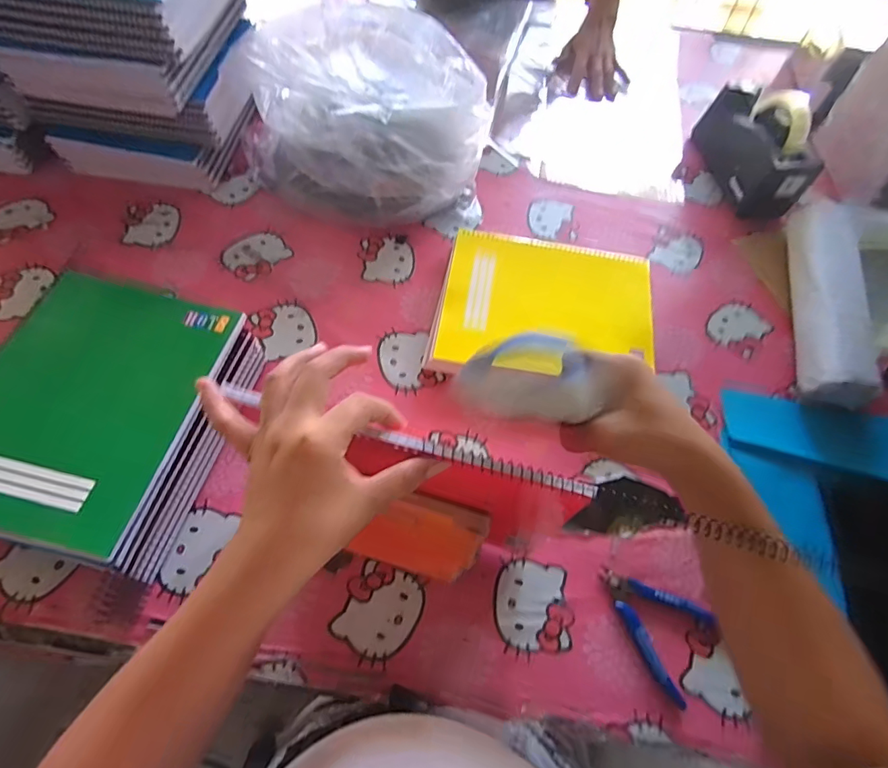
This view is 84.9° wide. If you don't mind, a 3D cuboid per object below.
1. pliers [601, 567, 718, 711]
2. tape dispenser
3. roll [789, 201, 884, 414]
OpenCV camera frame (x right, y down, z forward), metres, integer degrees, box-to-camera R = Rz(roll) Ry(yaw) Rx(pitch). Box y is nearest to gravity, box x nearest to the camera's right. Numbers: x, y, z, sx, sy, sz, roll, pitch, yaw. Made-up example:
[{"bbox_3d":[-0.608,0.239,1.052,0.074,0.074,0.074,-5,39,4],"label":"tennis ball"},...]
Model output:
[{"bbox_3d":[0.186,0.227,0.443,0.102,0.016,0.083,26,63,10],"label":"pliers"},{"bbox_3d":[0.457,-0.357,0.714,0.079,0.119,0.203,-5,62,-6],"label":"tape dispenser"},{"bbox_3d":[0.488,-0.113,0.616,0.071,0.061,0.311,16,62,5],"label":"roll"}]

